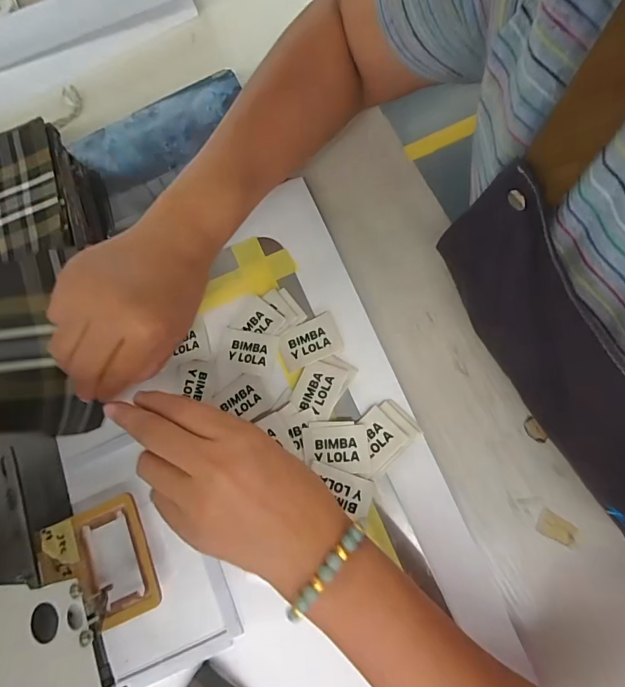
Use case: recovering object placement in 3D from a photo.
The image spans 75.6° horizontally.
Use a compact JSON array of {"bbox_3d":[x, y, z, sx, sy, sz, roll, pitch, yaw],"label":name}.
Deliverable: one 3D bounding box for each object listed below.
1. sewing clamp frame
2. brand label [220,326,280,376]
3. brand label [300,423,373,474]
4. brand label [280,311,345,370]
[{"bbox_3d":[-0.154,0.160,0.289,0.073,0.010,0.081,-24,75,-5],"label":"sewing clamp frame"},{"bbox_3d":[-0.051,0.006,0.328,0.046,0.004,0.035,7,77,11],"label":"brand label"},{"bbox_3d":[0.017,0.078,0.298,0.048,0.004,0.033,-6,75,8],"label":"brand label"},{"bbox_3d":[-0.002,-0.002,0.325,0.048,0.004,0.035,-21,74,3],"label":"brand label"}]

